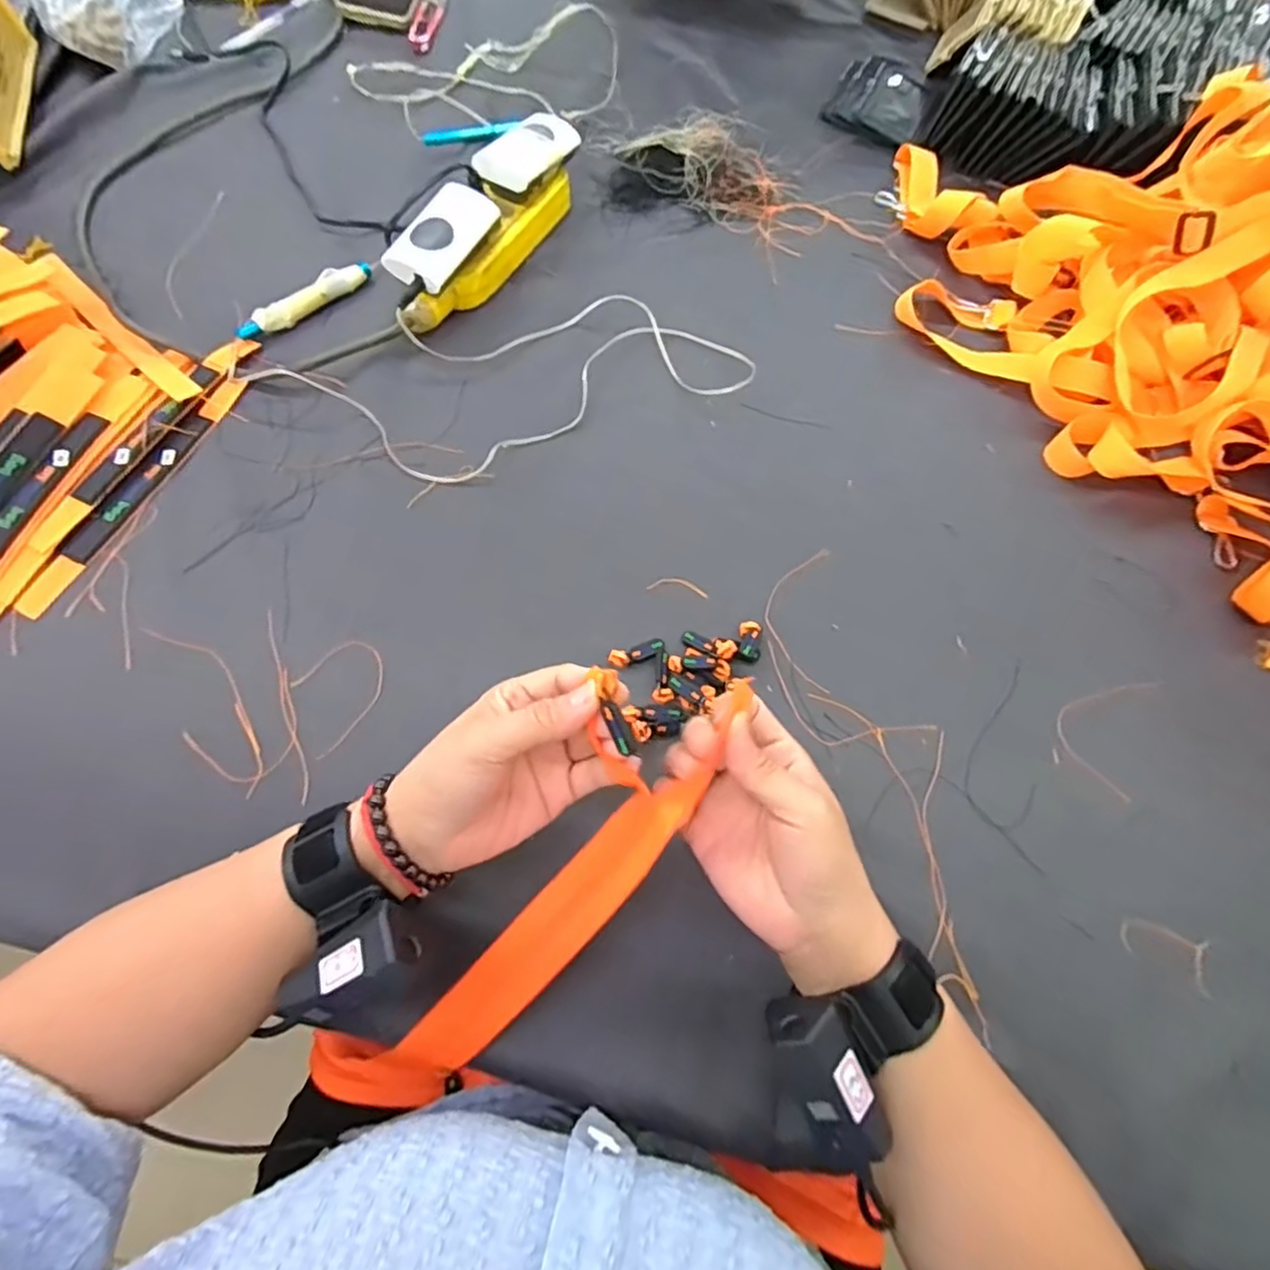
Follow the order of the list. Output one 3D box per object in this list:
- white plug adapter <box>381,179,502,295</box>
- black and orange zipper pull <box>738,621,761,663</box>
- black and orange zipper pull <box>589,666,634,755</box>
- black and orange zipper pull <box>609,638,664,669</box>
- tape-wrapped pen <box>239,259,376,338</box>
[{"bbox_3d":[-0.154,-0.320,0.527,0.048,0.016,0.097,34,80,-8],"label":"white plug adapter"},{"bbox_3d":[0.080,0.004,0.458,0.017,0.012,0.032,13,53,2],"label":"black and orange zipper pull"},{"bbox_3d":[-0.010,0.035,0.302,0.010,0.004,0.042,-14,87,-8],"label":"black and orange zipper pull"},{"bbox_3d":[0.002,0.012,0.450,0.039,0.004,0.013,-18,71,-10],"label":"black and orange zipper pull"},{"bbox_3d":[-0.277,-0.283,0.555,0.121,0.016,0.015,-38,76,-15],"label":"tape-wrapped pen"}]

